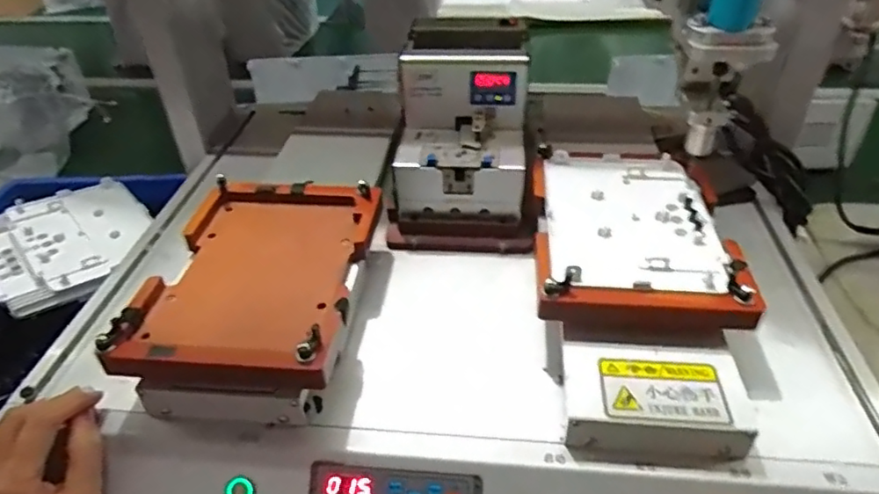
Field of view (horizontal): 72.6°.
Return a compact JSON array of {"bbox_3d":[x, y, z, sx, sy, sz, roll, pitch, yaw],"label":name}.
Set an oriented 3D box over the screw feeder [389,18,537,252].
[{"bbox_3d":[0.021,-0.123,0.622,0.157,0.170,0.209,-2,38,1],"label":"screw feeder"}]

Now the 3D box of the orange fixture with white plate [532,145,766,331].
[{"bbox_3d":[0.164,-0.011,0.519,0.157,0.044,0.201,3,39,7],"label":"orange fixture with white plate"}]

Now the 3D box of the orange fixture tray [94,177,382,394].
[{"bbox_3d":[-0.147,0.018,0.498,0.166,0.035,0.227,2,39,5],"label":"orange fixture tray"}]

